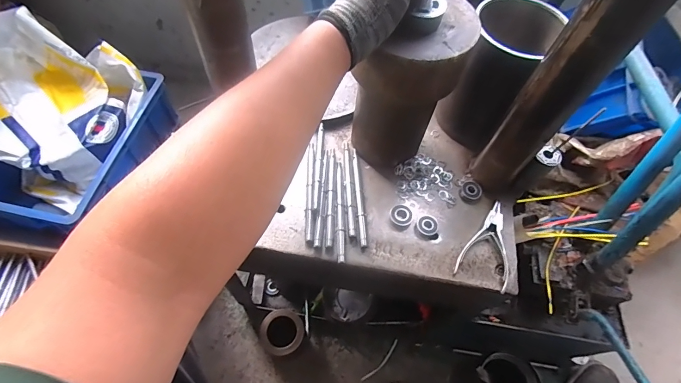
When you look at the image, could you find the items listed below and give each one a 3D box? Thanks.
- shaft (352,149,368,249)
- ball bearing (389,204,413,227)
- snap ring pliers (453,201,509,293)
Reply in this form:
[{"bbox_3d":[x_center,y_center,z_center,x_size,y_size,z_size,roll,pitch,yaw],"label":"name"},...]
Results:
[{"bbox_3d":[0.028,0.007,0.536,0.012,0.010,0.159,-2,60,-5],"label":"shaft"},{"bbox_3d":[0.089,0.034,0.521,0.034,0.014,0.031,2,60,-3],"label":"ball bearing"},{"bbox_3d":[0.215,0.072,0.508,0.069,0.015,0.131,26,62,11],"label":"snap ring pliers"}]

